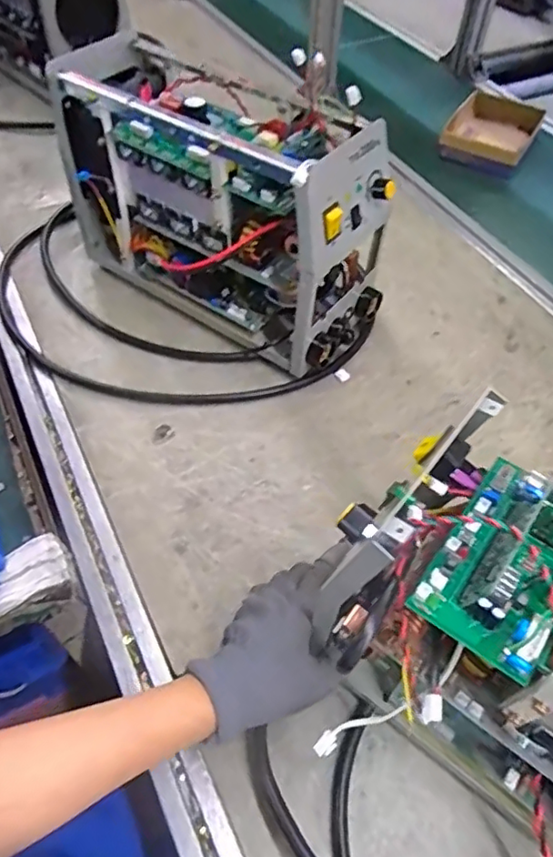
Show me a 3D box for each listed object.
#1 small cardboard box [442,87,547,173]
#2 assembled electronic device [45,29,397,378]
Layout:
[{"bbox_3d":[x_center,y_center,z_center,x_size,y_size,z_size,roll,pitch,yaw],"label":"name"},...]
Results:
[{"bbox_3d":[0.372,-0.511,0.995,0.140,0.044,0.191,26,56,16],"label":"small cardboard box"},{"bbox_3d":[-0.058,-0.252,0.662,0.370,0.235,0.170,32,58,20],"label":"assembled electronic device"}]

